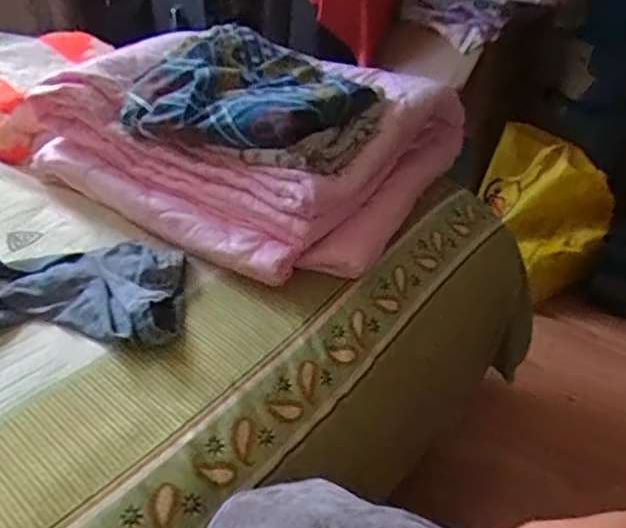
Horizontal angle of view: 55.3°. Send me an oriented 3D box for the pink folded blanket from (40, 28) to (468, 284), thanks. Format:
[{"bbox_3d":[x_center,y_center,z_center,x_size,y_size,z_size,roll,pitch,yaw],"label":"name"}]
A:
[{"bbox_3d":[-0.100,-0.196,0.894,0.536,0.169,0.418,19,41,26],"label":"pink folded blanket"}]

